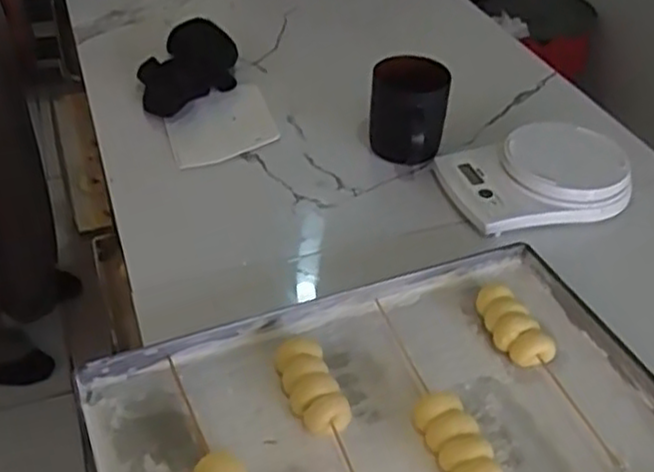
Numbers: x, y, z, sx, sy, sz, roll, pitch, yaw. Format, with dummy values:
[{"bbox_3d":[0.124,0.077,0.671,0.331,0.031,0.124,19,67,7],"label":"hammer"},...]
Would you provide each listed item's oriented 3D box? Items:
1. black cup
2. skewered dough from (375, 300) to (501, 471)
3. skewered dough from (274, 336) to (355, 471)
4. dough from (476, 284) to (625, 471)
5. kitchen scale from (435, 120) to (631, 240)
[{"bbox_3d":[0.085,-0.127,0.790,0.078,0.105,0.083,3,40,1],"label":"black cup"},{"bbox_3d":[0.073,0.115,0.559,0.036,0.027,0.185,-14,43,-18],"label":"skewered dough"},{"bbox_3d":[0.006,0.138,0.526,0.035,0.027,0.164,-15,43,-19],"label":"skewered dough"},{"bbox_3d":[0.169,0.102,0.578,0.035,0.027,0.169,-14,43,-18],"label":"dough"},{"bbox_3d":[0.210,-0.065,0.762,0.177,0.048,0.127,-8,41,-11],"label":"kitchen scale"}]

